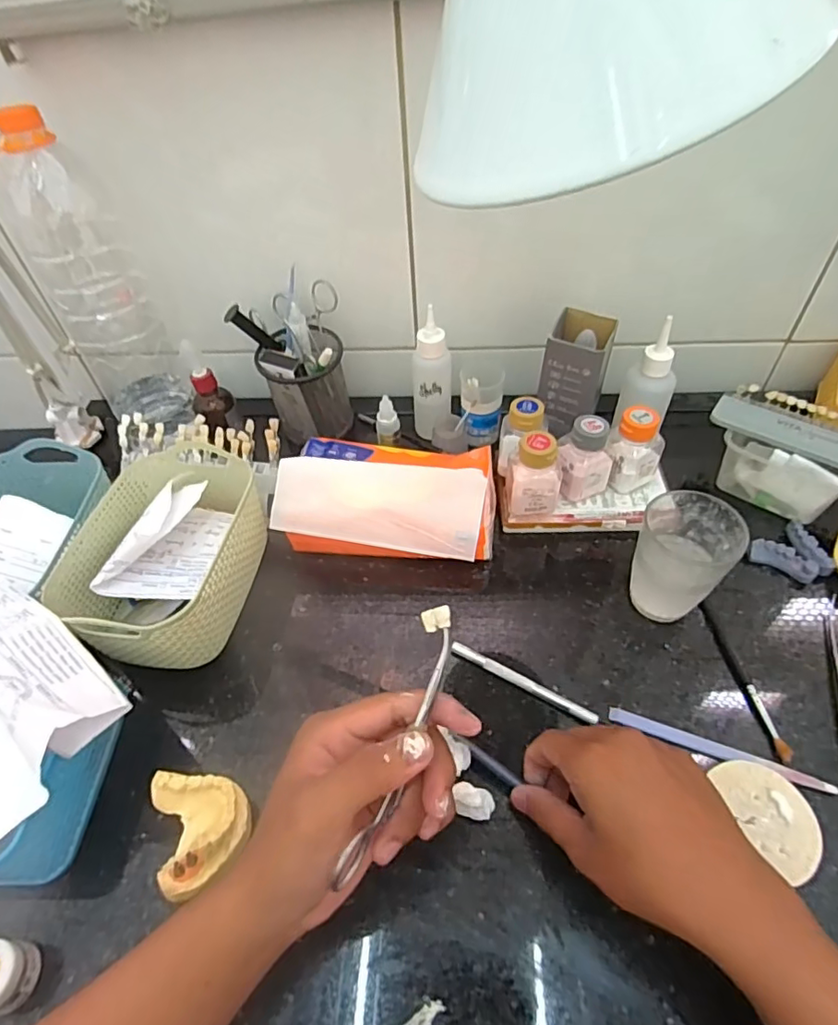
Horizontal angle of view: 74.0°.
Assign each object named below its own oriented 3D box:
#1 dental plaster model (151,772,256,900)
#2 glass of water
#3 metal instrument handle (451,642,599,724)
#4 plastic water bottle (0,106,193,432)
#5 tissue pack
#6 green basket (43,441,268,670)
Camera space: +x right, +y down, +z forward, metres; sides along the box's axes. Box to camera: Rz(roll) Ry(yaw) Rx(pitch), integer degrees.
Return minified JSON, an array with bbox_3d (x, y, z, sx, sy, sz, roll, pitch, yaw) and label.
[{"bbox_3d":[-0.133,0.197,0.352,0.056,0.027,0.073,-19,50,-12],"label":"dental plaster model"},{"bbox_3d":[0.197,0.039,0.424,0.065,0.092,0.065,24,55,23],"label":"glass of water"},{"bbox_3d":[0.076,0.125,0.412,0.113,0.009,0.011,23,55,22],"label":"metal instrument handle"},{"bbox_3d":[-0.295,-0.201,0.516,0.080,0.272,0.082,-24,52,-16],"label":"plastic water bottle"},{"bbox_3d":[-0.025,-0.015,0.494,0.184,0.079,0.103,4,50,8],"label":"tissue pack"},{"bbox_3d":[-0.199,0.029,0.464,0.122,0.085,0.198,3,50,8],"label":"green basket"}]

